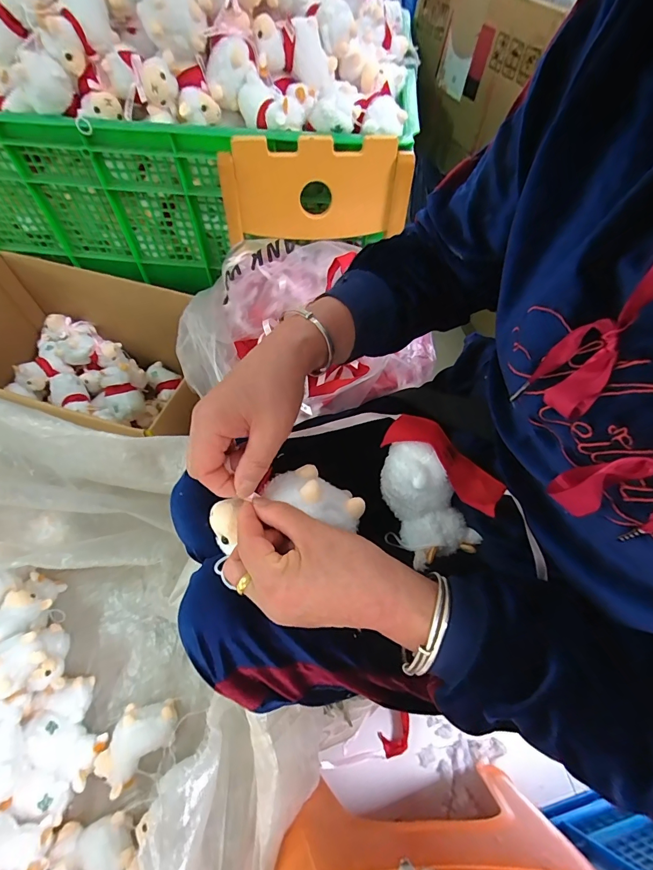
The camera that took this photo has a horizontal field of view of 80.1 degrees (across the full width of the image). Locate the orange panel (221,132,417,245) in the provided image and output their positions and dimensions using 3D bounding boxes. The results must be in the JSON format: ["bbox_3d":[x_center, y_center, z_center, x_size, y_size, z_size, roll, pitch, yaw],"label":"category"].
[{"bbox_3d":[-0.014,-0.375,0.598,0.282,0.134,0.027,-6,60,-5],"label":"orange panel"}]

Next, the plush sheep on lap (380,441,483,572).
[{"bbox_3d":[0.084,0.060,0.353,0.057,0.057,0.118,-31,109,-18],"label":"plush sheep on lap"}]

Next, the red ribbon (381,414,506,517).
[{"bbox_3d":[0.102,0.020,0.334,0.107,0.026,0.038,36,65,18],"label":"red ribbon"}]

